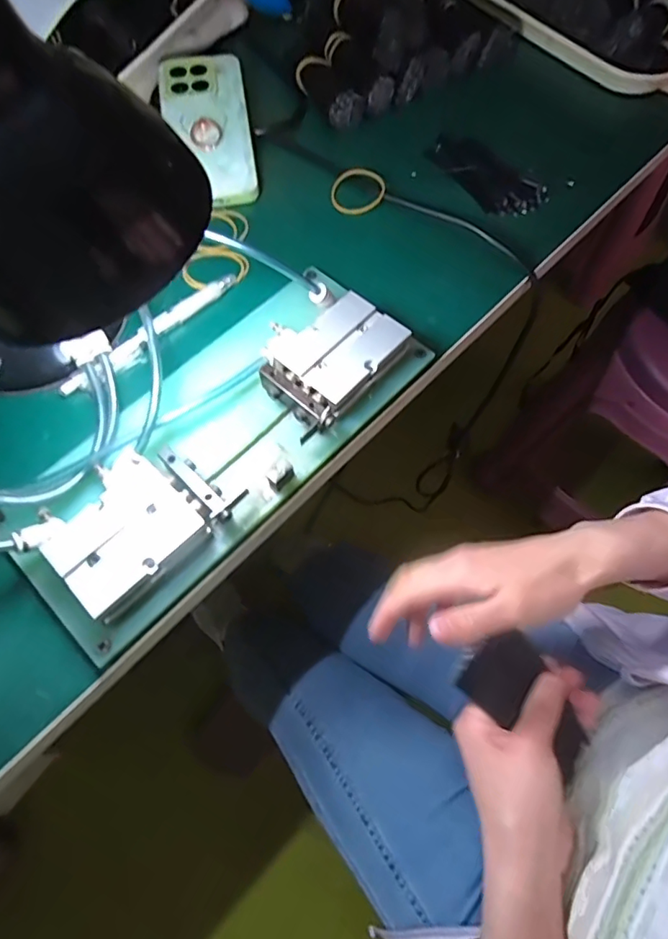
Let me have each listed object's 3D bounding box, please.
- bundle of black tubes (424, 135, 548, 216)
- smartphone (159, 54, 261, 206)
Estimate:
[{"bbox_3d":[0.126,-0.250,0.439,0.052,0.008,0.110,-37,72,-14],"label":"bundle of black tubes"},{"bbox_3d":[-0.107,-0.292,0.443,0.072,0.010,0.150,-10,76,-3],"label":"smartphone"}]

